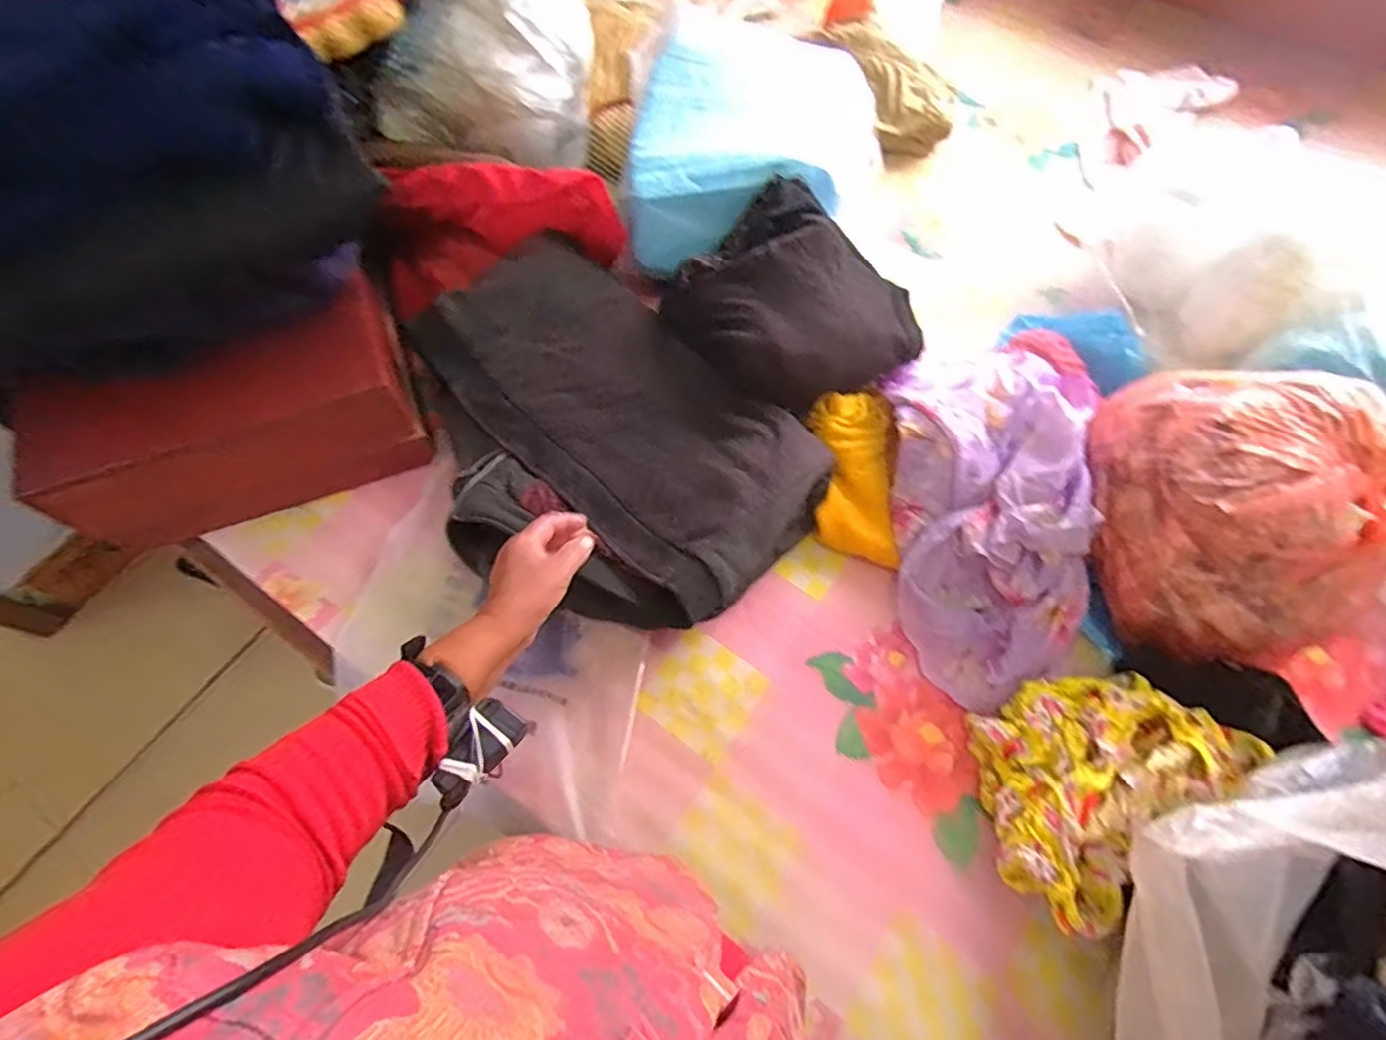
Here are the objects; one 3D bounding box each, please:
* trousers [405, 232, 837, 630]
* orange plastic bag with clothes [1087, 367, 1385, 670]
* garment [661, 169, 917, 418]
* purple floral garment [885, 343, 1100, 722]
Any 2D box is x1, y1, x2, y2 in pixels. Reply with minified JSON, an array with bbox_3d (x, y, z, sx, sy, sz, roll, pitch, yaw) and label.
[{"bbox_3d":[-0.118,-0.086,0.741,0.483,0.111,0.337,40,72,16],"label":"trousers"},{"bbox_3d":[0.555,-0.020,0.622,0.273,0.163,0.280,8,67,4],"label":"orange plastic bag with clothes"},{"bbox_3d":[0.118,-0.247,0.749,0.241,0.098,0.284,-41,72,-16],"label":"garment"},{"bbox_3d":[0.335,-0.012,0.706,0.210,0.114,0.404,0,67,0],"label":"purple floral garment"}]

